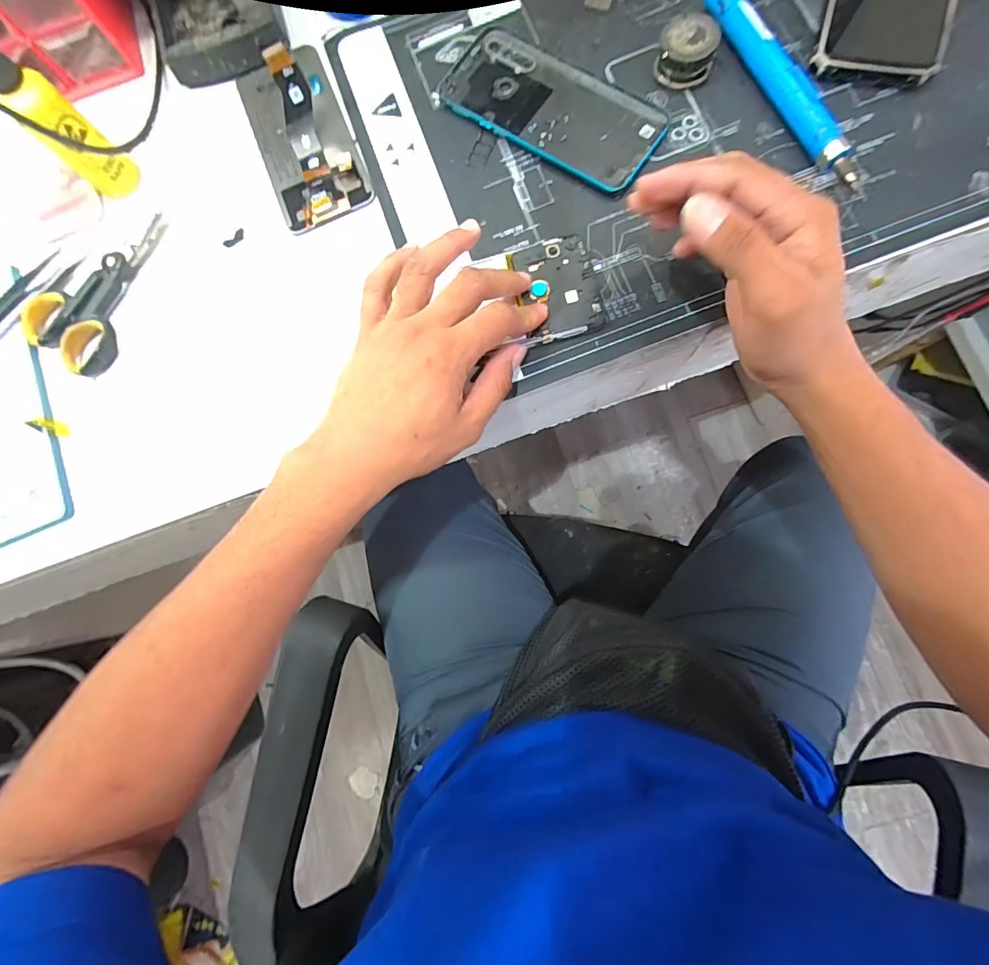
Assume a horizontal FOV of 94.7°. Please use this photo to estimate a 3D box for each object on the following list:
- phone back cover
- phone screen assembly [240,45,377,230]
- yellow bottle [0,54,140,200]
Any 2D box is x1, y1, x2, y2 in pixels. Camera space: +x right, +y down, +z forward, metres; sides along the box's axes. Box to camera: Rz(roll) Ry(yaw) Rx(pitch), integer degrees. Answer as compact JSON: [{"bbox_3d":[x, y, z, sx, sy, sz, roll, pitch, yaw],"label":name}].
[{"bbox_3d":[0.042,-0.279,0.340,0.166,0.004,0.075,35,86,8],"label":"phone back cover"},{"bbox_3d":[-0.152,-0.276,0.346,0.074,0.045,0.158,-22,81,1],"label":"phone screen assembly"},{"bbox_3d":[-0.304,-0.249,0.320,0.029,0.113,0.034,40,87,8],"label":"yellow bottle"}]

